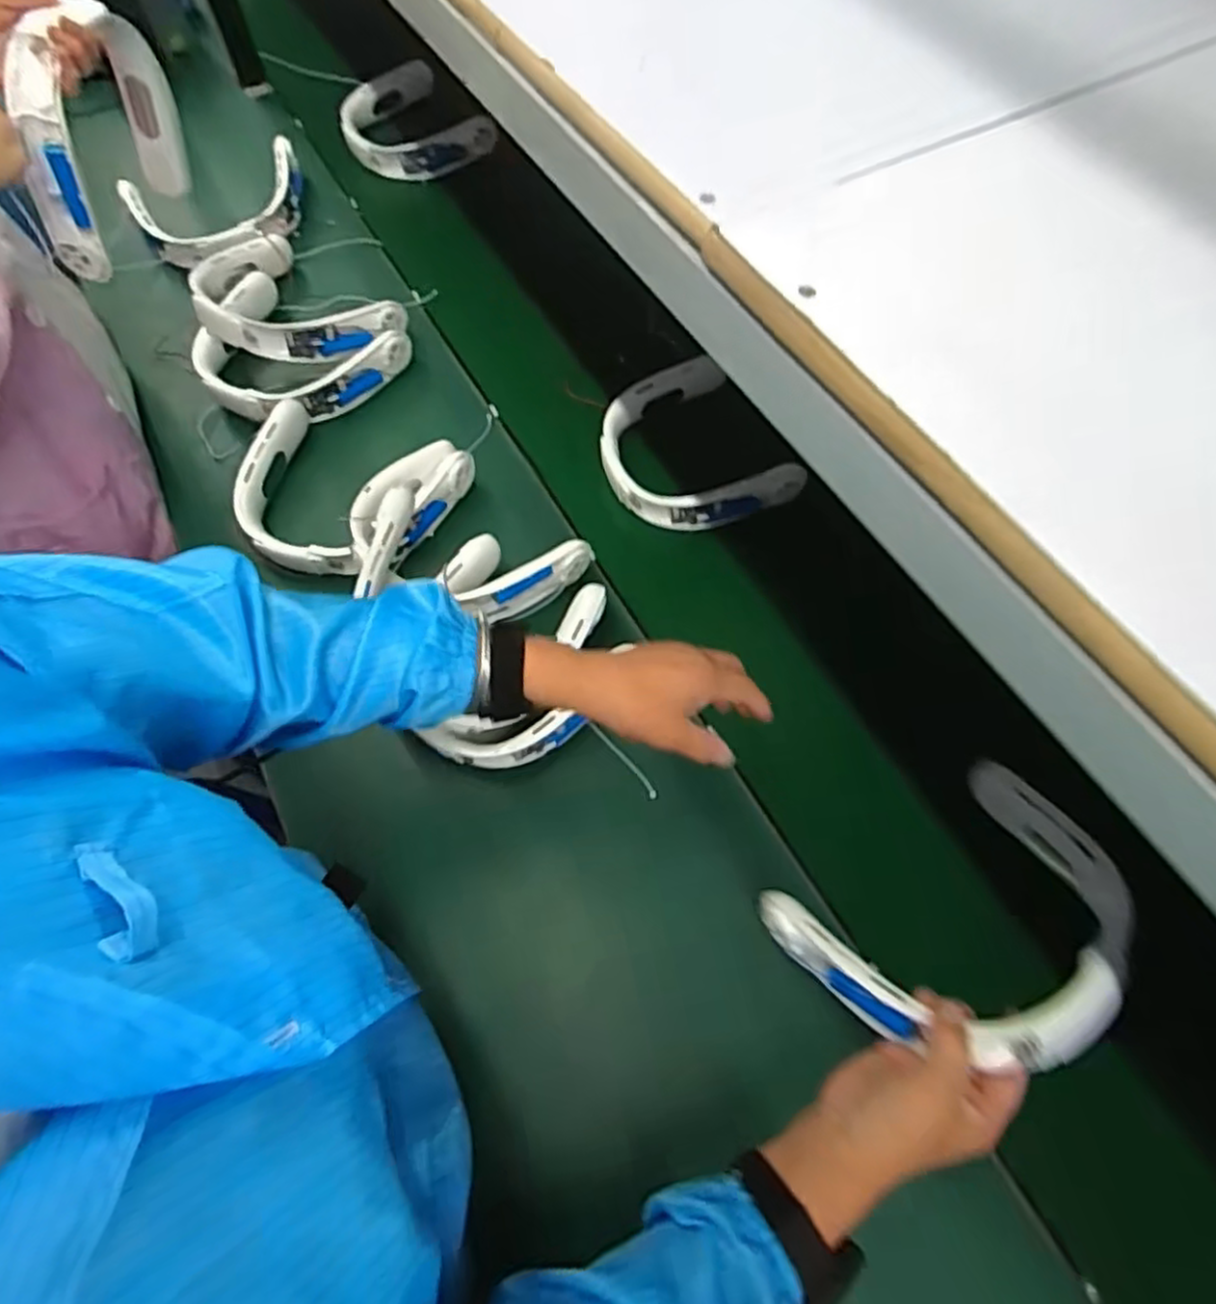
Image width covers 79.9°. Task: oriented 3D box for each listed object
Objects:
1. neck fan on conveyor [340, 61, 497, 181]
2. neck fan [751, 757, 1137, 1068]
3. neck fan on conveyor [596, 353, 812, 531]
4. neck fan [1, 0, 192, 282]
[{"bbox_3d":[-0.316,-0.826,1.150,0.182,0.055,0.255,-35,67,-14],"label":"neck fan on conveyor"},{"bbox_3d":[0.258,0.192,0.517,0.230,0.042,0.187,-25,32,-14],"label":"neck fan"},{"bbox_3d":[0.090,-0.227,0.839,0.187,0.054,0.219,-23,65,-8],"label":"neck fan on conveyor"},{"bbox_3d":[-0.506,-0.510,0.721,0.065,0.180,0.216,13,65,9],"label":"neck fan"}]

